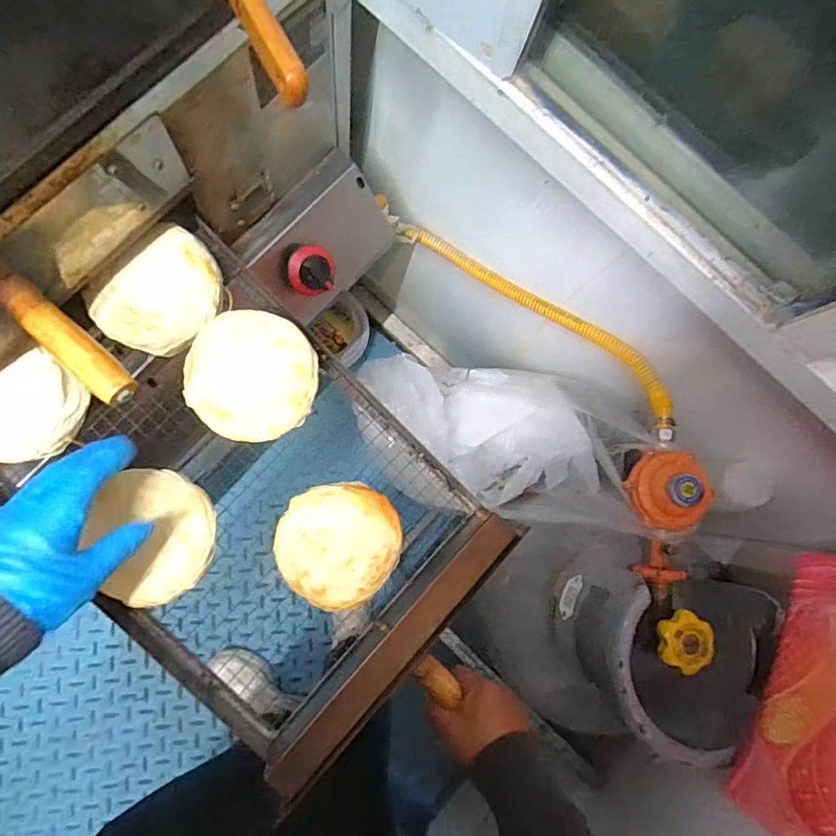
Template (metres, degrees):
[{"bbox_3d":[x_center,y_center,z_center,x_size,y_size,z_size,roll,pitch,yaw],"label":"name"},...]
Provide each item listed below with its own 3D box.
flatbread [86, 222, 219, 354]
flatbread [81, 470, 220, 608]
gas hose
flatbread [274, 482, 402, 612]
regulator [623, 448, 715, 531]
[{"bbox_3d":[-0.224,-0.108,0.465,0.082,0.025,0.112,41,75,-2],"label":"flatbread"},{"bbox_3d":[-0.220,0.101,0.434,0.091,0.022,0.106,20,81,-4],"label":"flatbread"},{"bbox_3d":[0.149,-0.134,0.673,0.442,0.039,0.072,41,80,20],"label":"gas hose"},{"bbox_3d":[-0.069,0.112,0.459,0.105,0.019,0.105,1,83,-6],"label":"flatbread"},{"bbox_3d":[0.272,0.077,0.565,0.076,0.056,0.083,5,82,-6],"label":"regulator"}]

